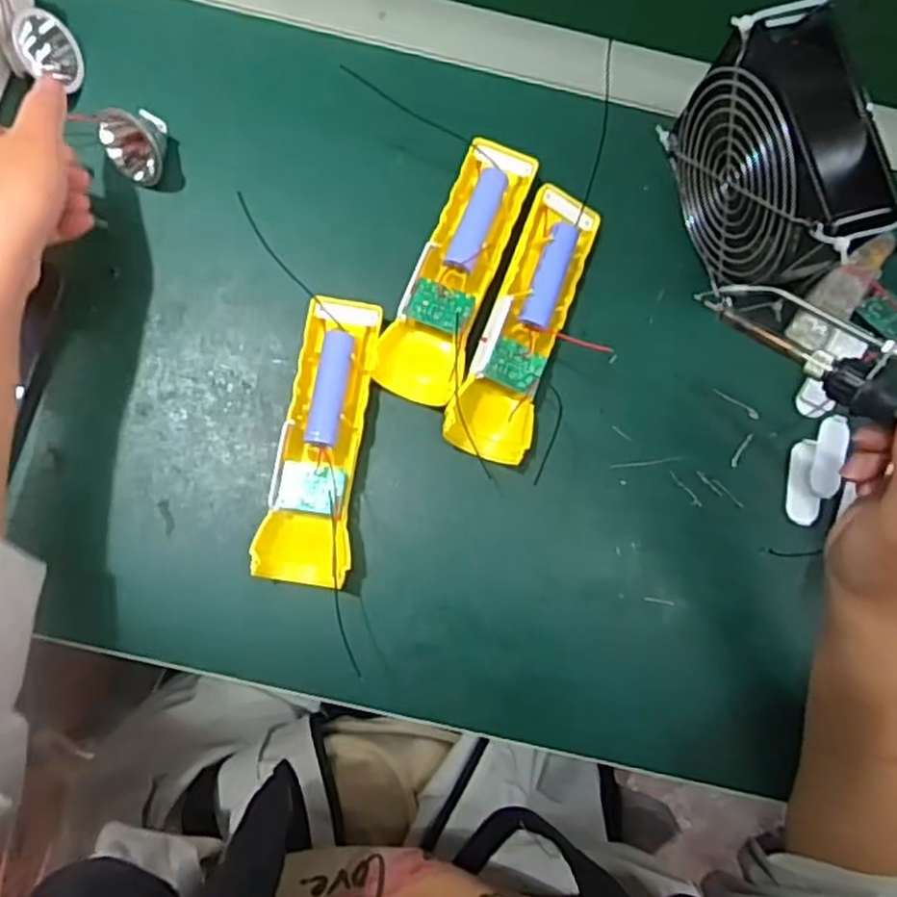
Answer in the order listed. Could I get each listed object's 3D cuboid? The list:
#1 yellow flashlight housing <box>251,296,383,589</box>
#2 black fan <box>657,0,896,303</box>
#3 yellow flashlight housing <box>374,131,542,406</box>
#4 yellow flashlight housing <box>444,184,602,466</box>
[{"bbox_3d":[-0.071,-0.007,0.420,0.049,0.026,0.165,10,81,-2],"label":"yellow flashlight housing"},{"bbox_3d":[0.179,-0.147,0.405,0.047,0.128,0.132,-16,83,-6],"label":"black fan"},{"bbox_3d":[0.008,-0.108,0.435,0.048,0.028,0.166,23,81,0],"label":"yellow flashlight housing"},{"bbox_3d":[0.046,-0.075,0.434,0.048,0.035,0.165,19,81,0],"label":"yellow flashlight housing"}]

